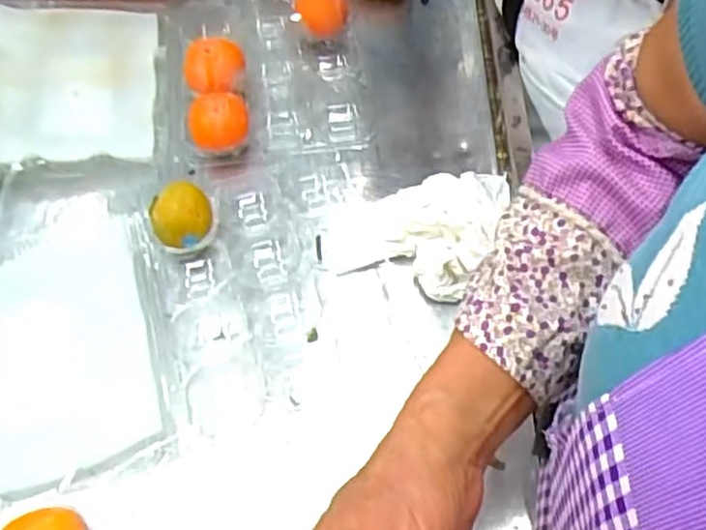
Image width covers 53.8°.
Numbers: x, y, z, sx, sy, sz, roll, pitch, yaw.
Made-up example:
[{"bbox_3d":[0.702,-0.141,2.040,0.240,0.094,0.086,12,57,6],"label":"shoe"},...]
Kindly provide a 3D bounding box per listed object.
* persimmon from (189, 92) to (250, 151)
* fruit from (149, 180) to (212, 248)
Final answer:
[{"bbox_3d":[-0.119,-0.128,0.611,0.053,0.037,0.054,-10,55,-5],"label":"persimmon"},{"bbox_3d":[-0.135,-0.037,0.547,0.049,0.042,0.043,-17,56,-10],"label":"fruit"}]

